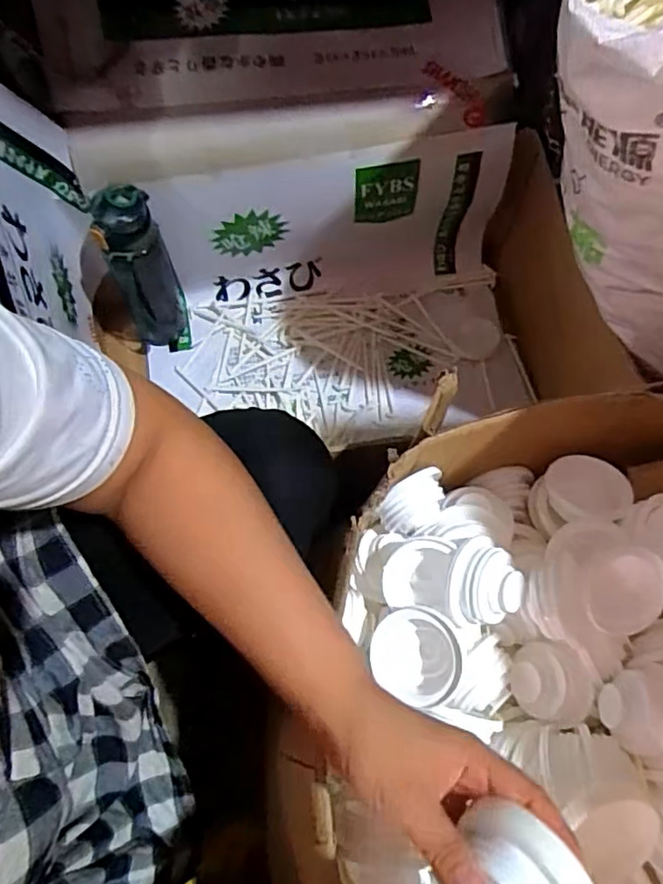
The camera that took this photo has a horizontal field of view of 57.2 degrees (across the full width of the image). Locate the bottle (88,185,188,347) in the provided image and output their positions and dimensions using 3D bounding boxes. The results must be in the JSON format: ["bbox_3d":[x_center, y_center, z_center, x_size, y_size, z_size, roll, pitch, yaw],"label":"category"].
[{"bbox_3d":[-0.257,-0.235,0.837,0.078,0.251,0.071,-20,70,-10],"label":"bottle"}]

